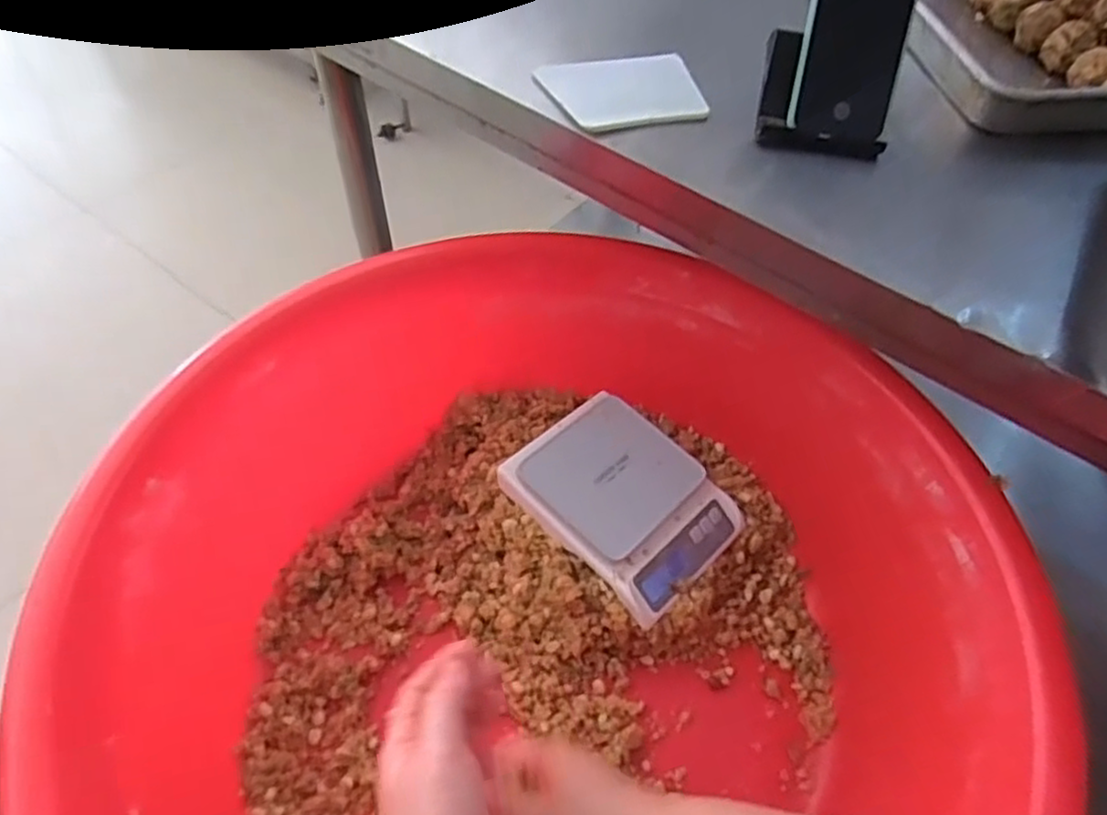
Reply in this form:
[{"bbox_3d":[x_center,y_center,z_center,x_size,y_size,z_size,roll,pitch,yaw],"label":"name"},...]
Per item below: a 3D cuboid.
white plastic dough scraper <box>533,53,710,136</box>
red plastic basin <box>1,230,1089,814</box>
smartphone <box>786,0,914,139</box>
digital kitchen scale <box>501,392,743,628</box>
[{"bbox_3d":[0.060,-0.254,0.570,0.125,0.010,0.104,-16,55,-15],"label":"white plastic dough scraper"},{"bbox_3d":[-0.002,0.153,0.527,0.578,0.210,0.591,2,53,-2],"label":"red plastic basin"},{"bbox_3d":[0.223,-0.284,0.522,0.073,0.152,0.014,8,16,2],"label":"smartphone"},{"bbox_3d":[0.065,0.079,0.636,0.144,0.028,0.182,-38,80,-30],"label":"digital kitchen scale"}]

